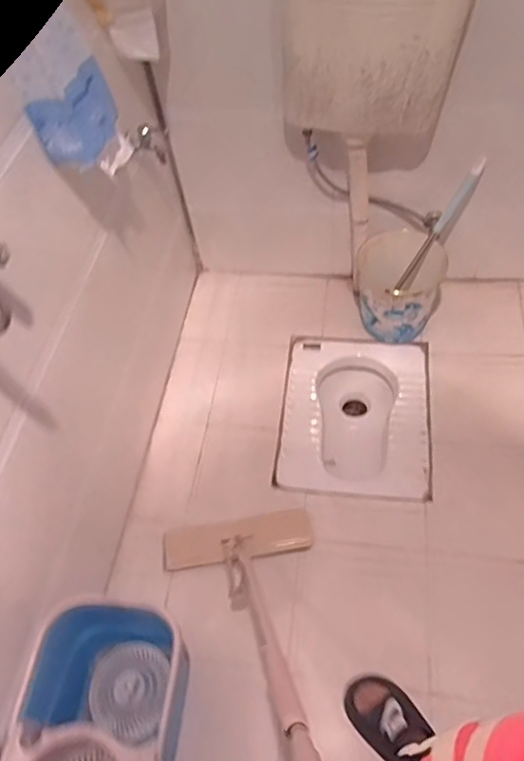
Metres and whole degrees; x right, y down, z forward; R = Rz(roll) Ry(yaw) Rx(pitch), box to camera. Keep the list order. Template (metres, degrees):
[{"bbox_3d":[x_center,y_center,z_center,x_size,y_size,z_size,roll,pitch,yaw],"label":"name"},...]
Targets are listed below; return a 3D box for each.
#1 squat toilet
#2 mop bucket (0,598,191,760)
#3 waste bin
[{"bbox_3d":[0.293,0.157,1.795,0.433,0.264,0.570,4,56,10],"label":"squat toilet"},{"bbox_3d":[-0.289,0.657,1.047,0.262,0.256,0.455,3,55,7],"label":"mop bucket"},{"bbox_3d":[0.428,-0.296,1.764,0.266,0.316,0.279,10,57,14],"label":"waste bin"}]

